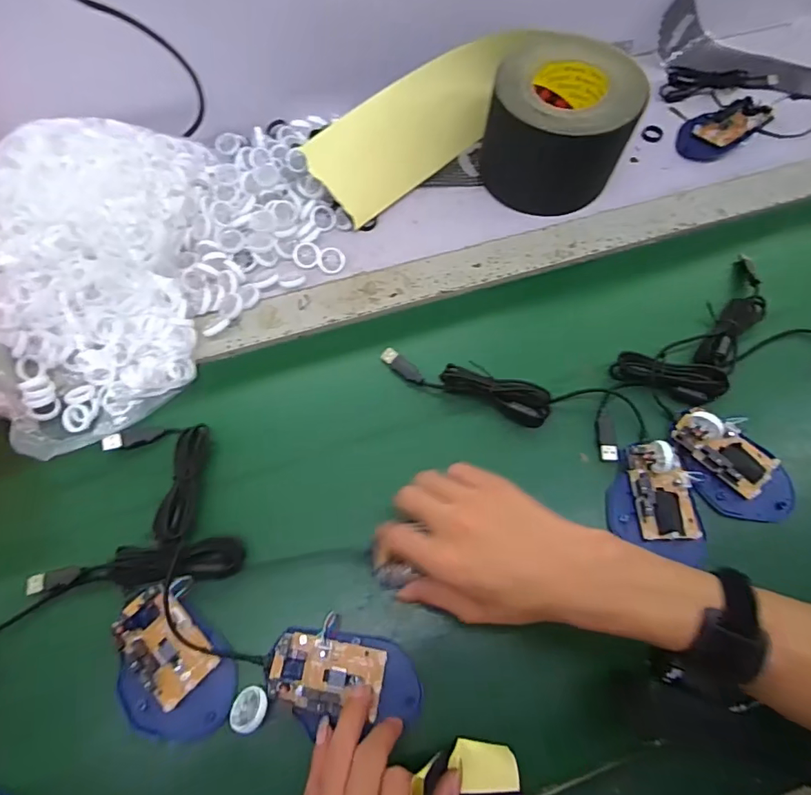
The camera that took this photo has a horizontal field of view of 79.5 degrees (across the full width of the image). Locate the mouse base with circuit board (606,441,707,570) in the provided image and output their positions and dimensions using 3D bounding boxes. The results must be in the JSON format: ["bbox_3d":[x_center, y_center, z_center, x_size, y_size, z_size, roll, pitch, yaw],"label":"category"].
[{"bbox_3d":[0.201,0.077,0.386,0.070,0.030,0.087,6,62,3],"label":"mouse base with circuit board"}]

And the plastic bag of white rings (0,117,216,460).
[{"bbox_3d":[-0.294,-0.110,0.444,0.184,0.122,0.311,-3,61,-2],"label":"plastic bag of white rings"}]

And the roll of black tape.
[{"bbox_3d":[0.069,-0.278,0.521,0.334,0.120,0.136,-6,62,-3],"label":"roll of black tape"}]

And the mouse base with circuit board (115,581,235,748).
[{"bbox_3d":[-0.170,0.192,0.349,0.075,0.025,0.104,-36,67,-18],"label":"mouse base with circuit board"}]

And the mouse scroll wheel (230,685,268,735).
[{"bbox_3d":[-0.107,0.213,0.334,0.028,0.007,0.027,-22,49,25],"label":"mouse scroll wheel"}]

